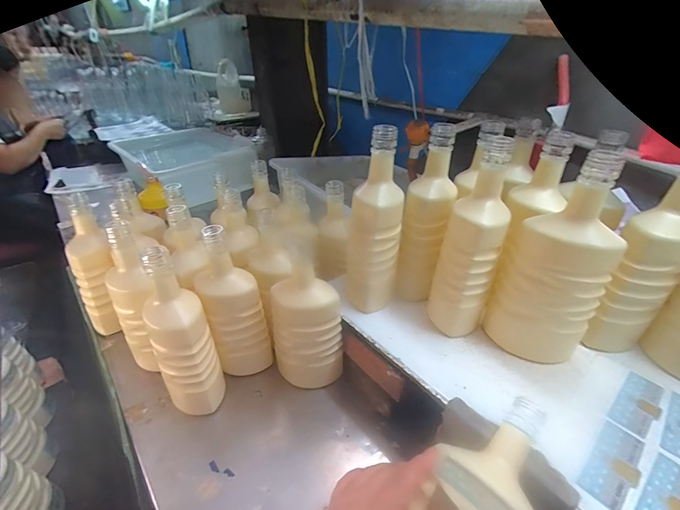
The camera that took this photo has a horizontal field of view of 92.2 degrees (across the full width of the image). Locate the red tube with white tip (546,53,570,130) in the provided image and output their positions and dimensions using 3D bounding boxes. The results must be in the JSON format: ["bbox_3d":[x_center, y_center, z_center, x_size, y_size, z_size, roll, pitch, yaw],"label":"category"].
[{"bbox_3d":[0.451,-0.339,0.673,0.042,0.141,0.028,6,-3,8],"label":"red tube with white tip"}]

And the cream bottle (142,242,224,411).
[{"bbox_3d":[-0.214,0.114,0.445,0.075,0.254,0.082,-18,37,-28],"label":"cream bottle"}]

